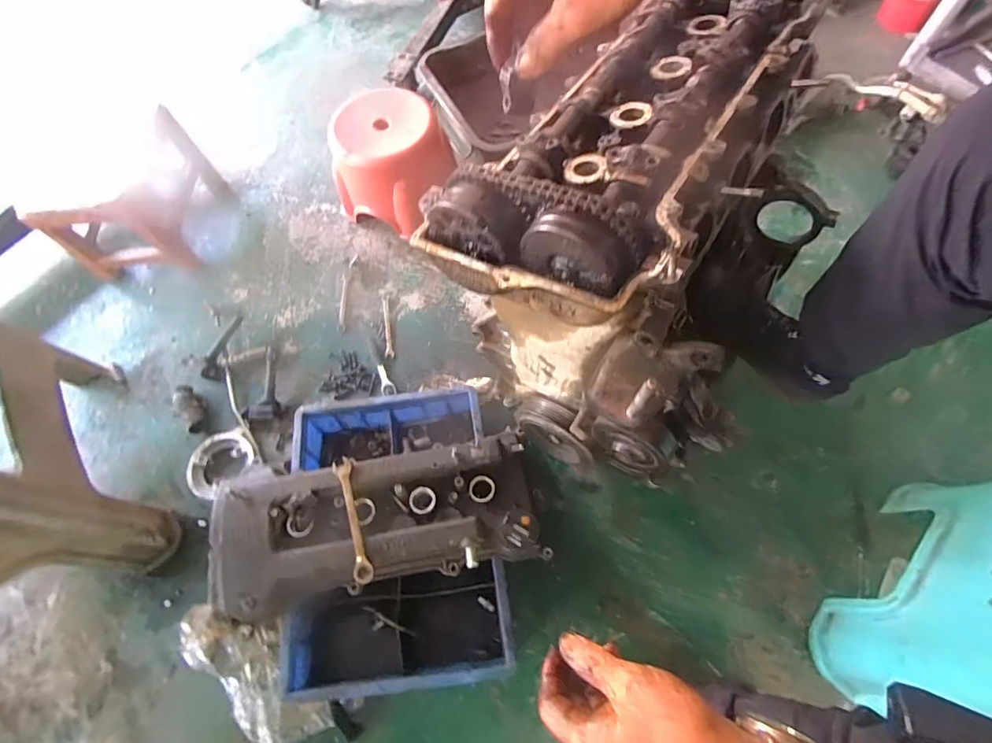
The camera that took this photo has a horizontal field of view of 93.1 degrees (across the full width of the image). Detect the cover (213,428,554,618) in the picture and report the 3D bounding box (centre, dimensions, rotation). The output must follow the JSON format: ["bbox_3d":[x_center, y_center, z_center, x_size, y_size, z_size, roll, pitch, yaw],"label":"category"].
[{"bbox_3d":[-0.168,0.208,0.679,0.451,0.083,0.206,-9,65,-1],"label":"cover"}]

